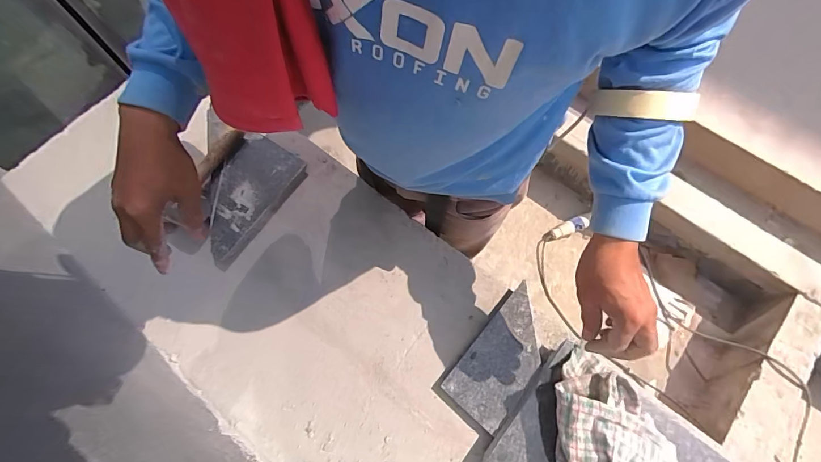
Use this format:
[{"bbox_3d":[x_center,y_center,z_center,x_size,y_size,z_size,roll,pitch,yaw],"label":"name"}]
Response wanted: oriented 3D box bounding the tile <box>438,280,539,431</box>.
[{"bbox_3d":[0.141,0.186,0.586,0.090,0.020,0.195,38,75,16],"label":"tile"}]

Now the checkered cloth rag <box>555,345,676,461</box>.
[{"bbox_3d":[0.256,0.274,0.481,0.134,0.065,0.242,-28,71,-9],"label":"checkered cloth rag"}]

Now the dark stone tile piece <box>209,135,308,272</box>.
[{"bbox_3d":[-0.297,-0.063,0.691,0.132,0.019,0.221,33,74,15],"label":"dark stone tile piece"}]

